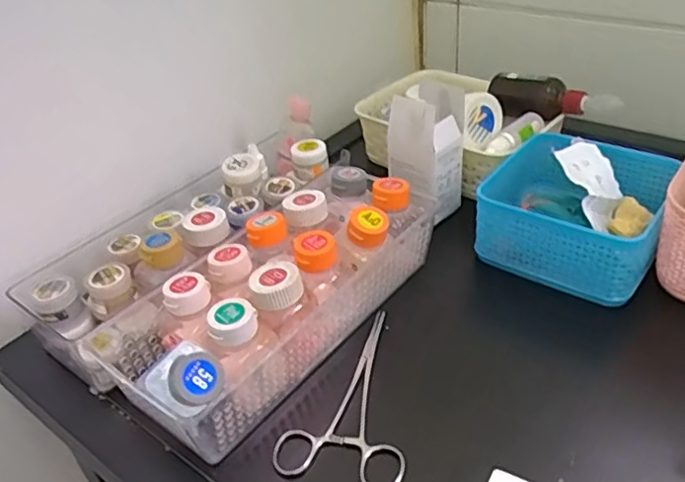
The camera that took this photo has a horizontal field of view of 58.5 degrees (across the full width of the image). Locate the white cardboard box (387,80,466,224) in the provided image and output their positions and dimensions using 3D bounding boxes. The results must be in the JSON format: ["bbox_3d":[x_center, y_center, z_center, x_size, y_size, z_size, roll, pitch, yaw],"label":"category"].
[{"bbox_3d":[0.078,-0.082,0.557,0.055,0.110,0.062,20,43,31],"label":"white cardboard box"}]

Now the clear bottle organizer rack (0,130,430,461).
[{"bbox_3d":[-0.078,0.015,0.488,0.214,0.084,0.278,22,44,34],"label":"clear bottle organizer rack"}]

